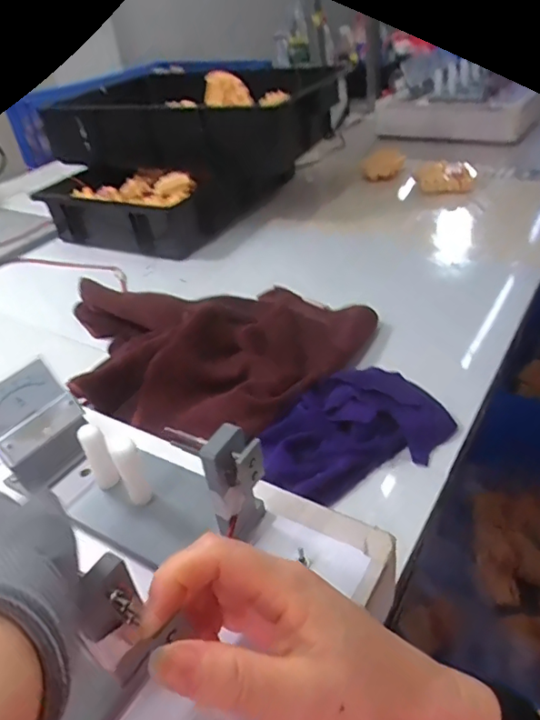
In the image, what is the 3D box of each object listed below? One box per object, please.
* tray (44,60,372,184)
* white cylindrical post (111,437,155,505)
[{"bbox_3d":[-0.119,-0.467,1.033,0.482,0.126,0.364,9,39,21],"label":"tray"},{"bbox_3d":[-0.090,0.074,0.351,0.017,0.048,0.014,-21,38,-18],"label":"white cylindrical post"}]

